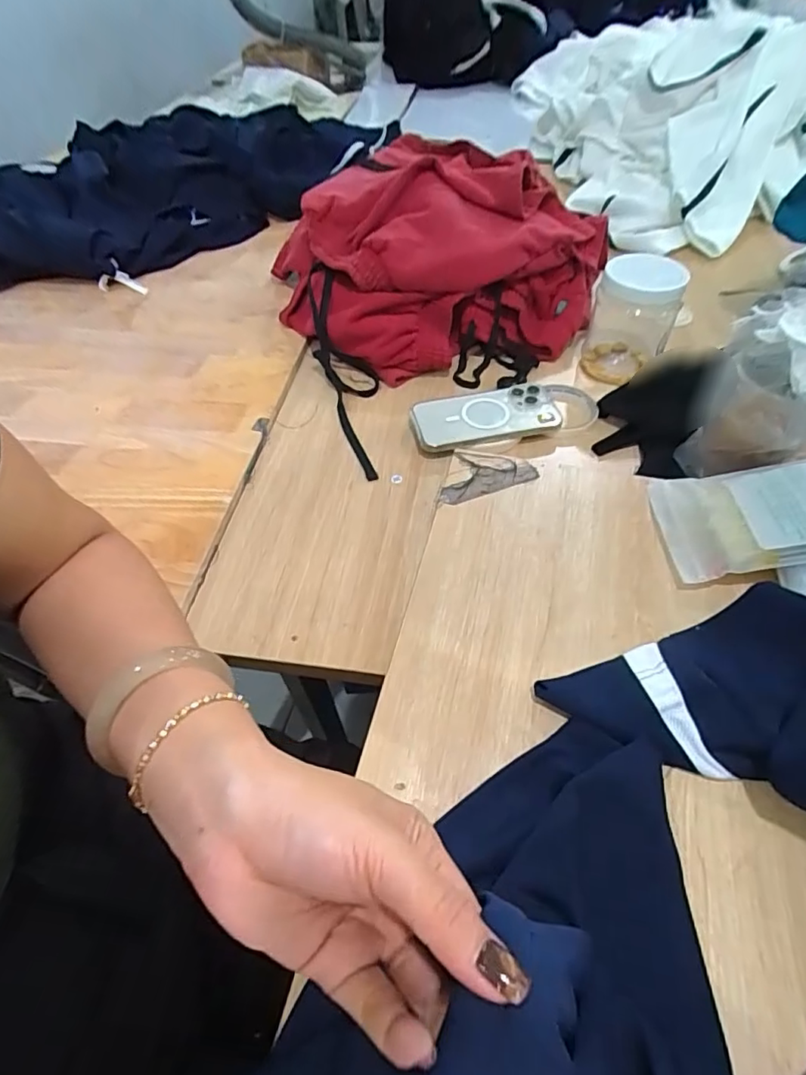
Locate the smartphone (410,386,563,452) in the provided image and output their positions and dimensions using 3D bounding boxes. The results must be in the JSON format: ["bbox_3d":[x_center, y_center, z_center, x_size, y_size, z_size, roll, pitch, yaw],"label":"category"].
[{"bbox_3d":[0.093,-0.141,0.617,0.158,0.012,0.079,-15,59,-7],"label":"smartphone"}]

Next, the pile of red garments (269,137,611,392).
[{"bbox_3d":[0.027,-0.376,0.729,0.421,0.164,0.357,29,58,23],"label":"pile of red garments"}]

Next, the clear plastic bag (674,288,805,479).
[{"bbox_3d":[0.313,-0.114,0.457,0.112,0.168,0.068,34,60,26],"label":"clear plastic bag"}]

